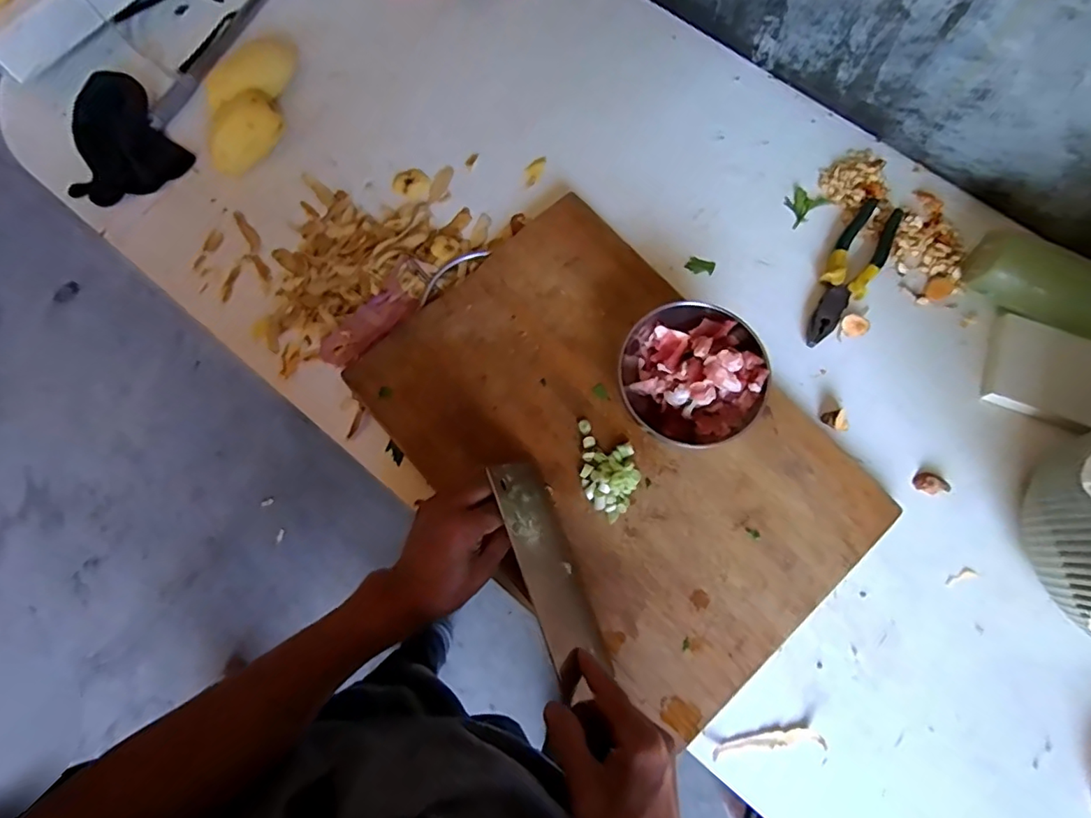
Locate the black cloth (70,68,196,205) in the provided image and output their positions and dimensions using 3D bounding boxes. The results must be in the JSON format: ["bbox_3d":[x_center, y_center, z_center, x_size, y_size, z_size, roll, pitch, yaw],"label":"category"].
[{"bbox_3d":[-0.529,-0.322,0.652,0.137,0.063,0.114,-35,78,-8],"label":"black cloth"}]

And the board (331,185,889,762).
[{"bbox_3d":[0.072,0.034,0.549,0.317,0.030,0.480,-41,79,-10],"label":"board"}]

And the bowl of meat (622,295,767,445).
[{"bbox_3d":[0.139,-0.031,0.519,0.128,0.080,0.127,0,75,0],"label":"bowl of meat"}]

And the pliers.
[{"bbox_3d":[0.341,-0.155,0.602,0.054,0.020,0.195,36,78,9],"label":"pliers"}]

